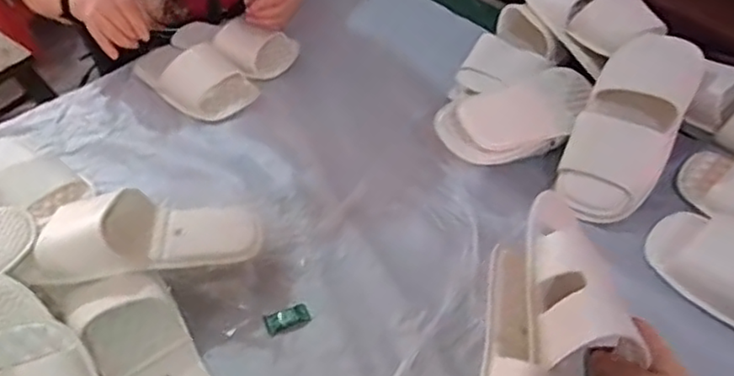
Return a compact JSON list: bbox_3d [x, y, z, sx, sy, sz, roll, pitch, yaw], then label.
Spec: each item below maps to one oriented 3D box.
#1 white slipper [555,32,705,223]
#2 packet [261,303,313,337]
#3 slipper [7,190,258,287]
[{"bbox_3d":[0.296,-0.073,0.745,0.106,0.069,0.244,23,71,23],"label":"white slipper"},{"bbox_3d":[-0.082,0.134,0.672,0.046,0.007,0.026,-18,46,-10],"label":"packet"},{"bbox_3d":[-0.231,0.052,0.682,0.235,0.066,0.091,-3,45,-23],"label":"slipper"}]

